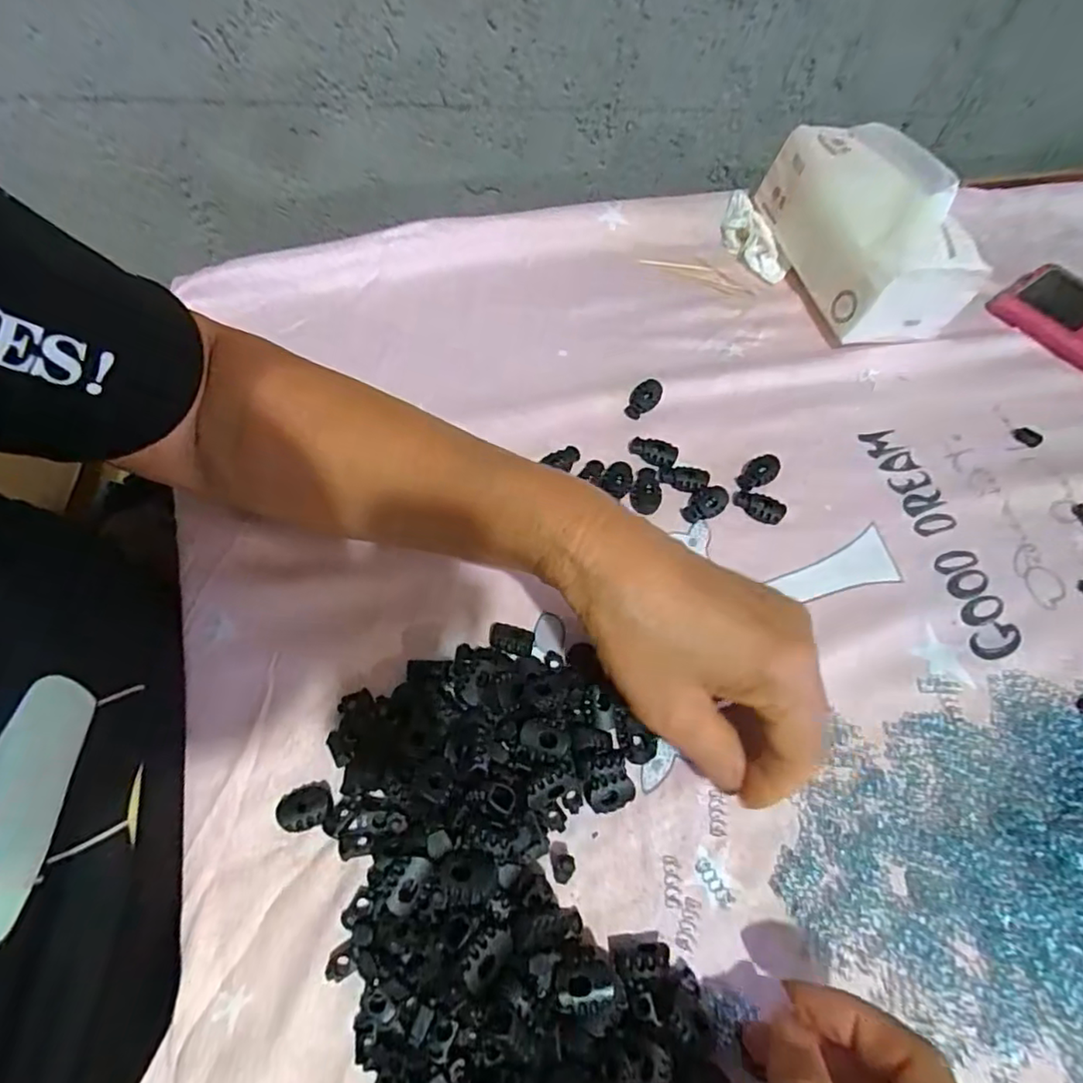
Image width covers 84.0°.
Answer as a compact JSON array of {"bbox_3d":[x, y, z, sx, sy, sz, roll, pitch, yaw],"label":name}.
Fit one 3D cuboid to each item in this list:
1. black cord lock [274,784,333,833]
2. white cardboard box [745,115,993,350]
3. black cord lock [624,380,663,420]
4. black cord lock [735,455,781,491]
[{"bbox_3d":[-0.103,0.116,0.262,0.021,0.008,0.017,-14,63,-12],"label":"black cord lock"},{"bbox_3d":[0.237,-0.230,0.441,0.087,0.087,0.154,-12,62,-11],"label":"white cardboard box"},{"bbox_3d":[0.067,-0.094,0.394,0.017,0.011,0.026,28,62,11],"label":"black cord lock"},{"bbox_3d":[0.134,-0.042,0.370,0.018,0.005,0.030,39,65,16],"label":"black cord lock"}]

